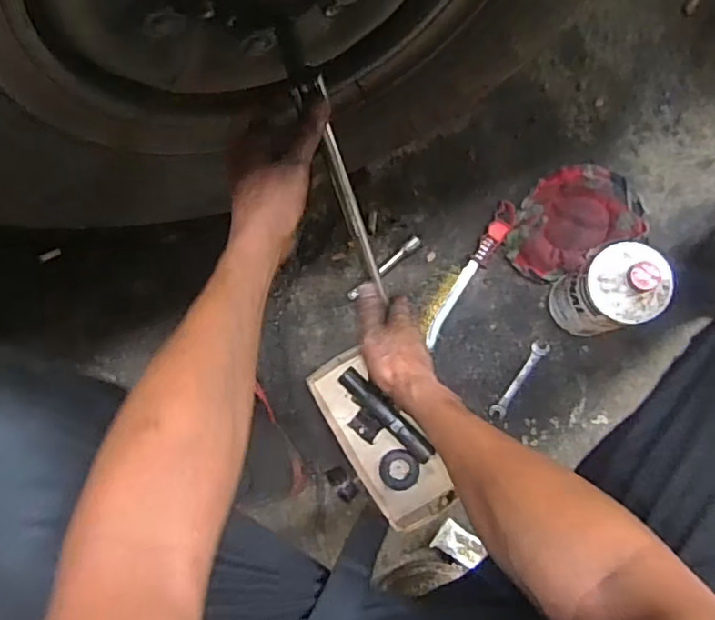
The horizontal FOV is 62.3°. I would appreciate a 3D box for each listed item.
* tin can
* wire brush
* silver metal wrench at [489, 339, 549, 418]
[{"bbox_3d":[0.289,-0.020,0.696,0.092,0.216,0.086,0,83,3],"label":"tin can"},{"bbox_3d":[0.149,-0.055,0.810,0.041,0.015,0.219,33,86,6],"label":"wire brush"},{"bbox_3d":[0.218,0.093,0.799,0.023,0.008,0.118,36,87,5],"label":"silver metal wrench"}]

